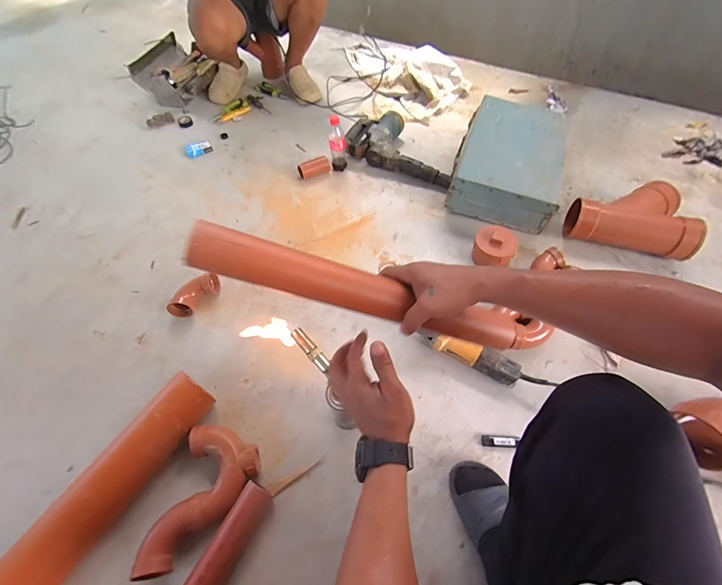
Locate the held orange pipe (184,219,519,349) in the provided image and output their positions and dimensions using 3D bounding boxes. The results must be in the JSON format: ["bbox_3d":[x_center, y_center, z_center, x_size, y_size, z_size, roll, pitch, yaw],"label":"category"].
[{"bbox_3d":[0.016,0.008,0.433,0.438,0.048,0.059,17,56,-16],"label":"held orange pipe"}]

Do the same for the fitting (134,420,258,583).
[{"bbox_3d":[-0.292,0.394,0.644,0.152,0.075,0.252,7,57,7],"label":"fitting"}]

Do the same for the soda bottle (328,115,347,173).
[{"bbox_3d":[-0.080,-0.515,1.167,0.056,0.185,0.050,-1,57,-1],"label":"soda bottle"}]

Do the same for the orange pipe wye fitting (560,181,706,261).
[{"bbox_3d":[0.762,-0.215,0.958,0.302,0.132,0.183,19,60,14],"label":"orange pipe wye fitting"}]

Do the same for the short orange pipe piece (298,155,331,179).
[{"bbox_3d":[-0.168,-0.446,1.211,0.111,0.054,0.044,-21,60,-13],"label":"short orange pipe piece"}]

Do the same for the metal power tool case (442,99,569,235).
[{"bbox_3d":[0.486,-0.448,1.099,0.307,0.118,0.479,16,59,13],"label":"metal power tool case"}]

